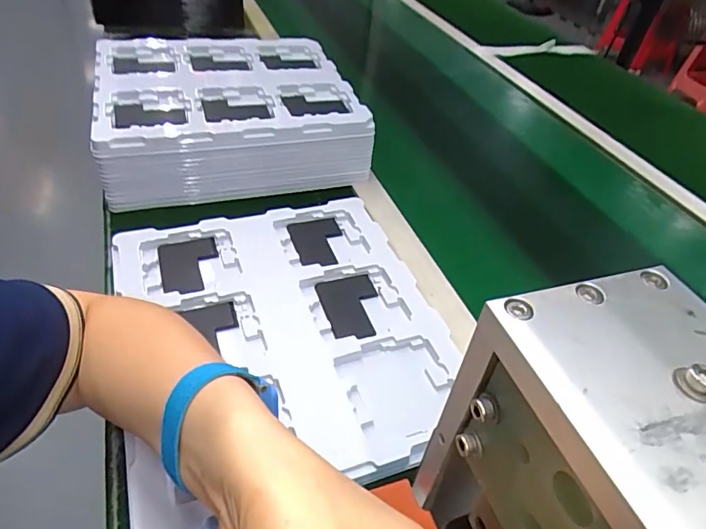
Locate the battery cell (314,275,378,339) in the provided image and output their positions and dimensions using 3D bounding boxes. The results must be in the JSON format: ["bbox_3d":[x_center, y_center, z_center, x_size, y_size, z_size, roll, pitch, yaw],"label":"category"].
[{"bbox_3d":[0.000,0.041,0.481,0.056,0.008,0.087,-10,34,-14],"label":"battery cell"}]

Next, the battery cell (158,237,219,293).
[{"bbox_3d":[-0.164,0.002,0.501,0.057,0.009,0.092,-10,33,-18],"label":"battery cell"}]

